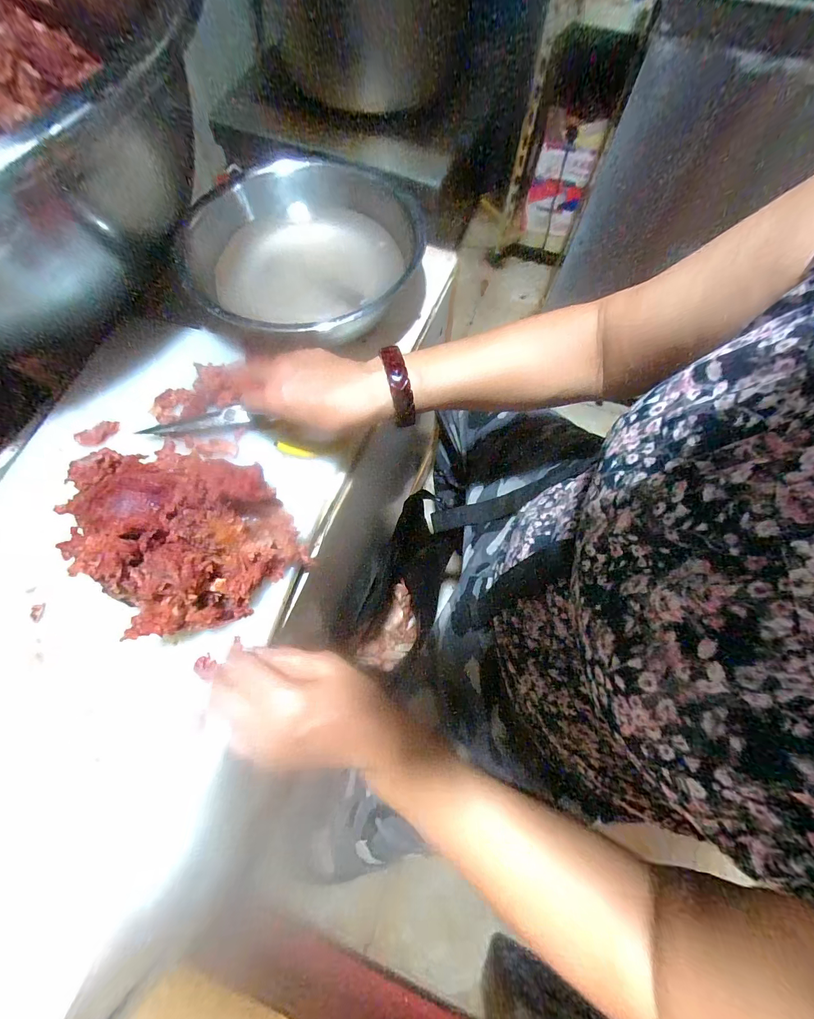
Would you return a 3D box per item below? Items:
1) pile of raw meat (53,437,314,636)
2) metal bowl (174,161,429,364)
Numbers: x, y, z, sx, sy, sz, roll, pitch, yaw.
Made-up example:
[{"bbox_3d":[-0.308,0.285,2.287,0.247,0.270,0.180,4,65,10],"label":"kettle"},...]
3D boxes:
[{"bbox_3d":[-0.193,0.006,0.324,0.143,0.092,0.179,-38,75,-14],"label":"pile of raw meat"},{"bbox_3d":[-0.111,-0.283,0.450,0.240,0.092,0.239,1,70,-1],"label":"metal bowl"}]

